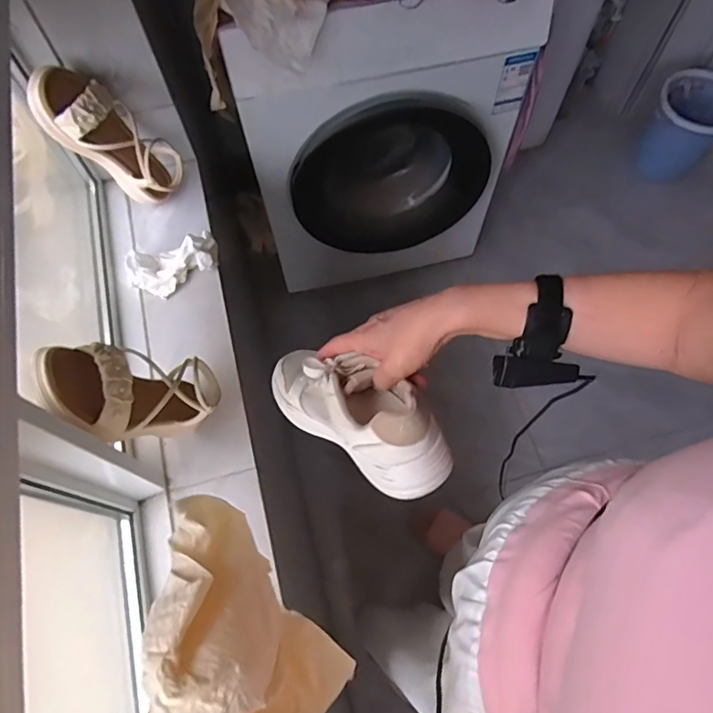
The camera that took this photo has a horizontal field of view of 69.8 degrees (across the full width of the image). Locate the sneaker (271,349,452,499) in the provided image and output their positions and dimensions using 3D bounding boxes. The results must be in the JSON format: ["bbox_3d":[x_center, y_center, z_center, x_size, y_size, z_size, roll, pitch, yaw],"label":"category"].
[{"bbox_3d":[-0.011,0.049,0.525,0.243,0.079,0.083,26,66,43],"label":"sneaker"}]

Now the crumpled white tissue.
[{"bbox_3d":[-0.301,-0.158,0.840,0.150,0.050,0.077,-29,67,-11],"label":"crumpled white tissue"}]

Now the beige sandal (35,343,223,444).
[{"bbox_3d":[-0.265,0.048,0.618,0.093,0.235,0.100,-34,64,20],"label":"beige sandal"}]

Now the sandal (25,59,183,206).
[{"bbox_3d":[-0.382,-0.339,0.799,0.103,0.249,0.092,-11,62,26],"label":"sandal"}]

